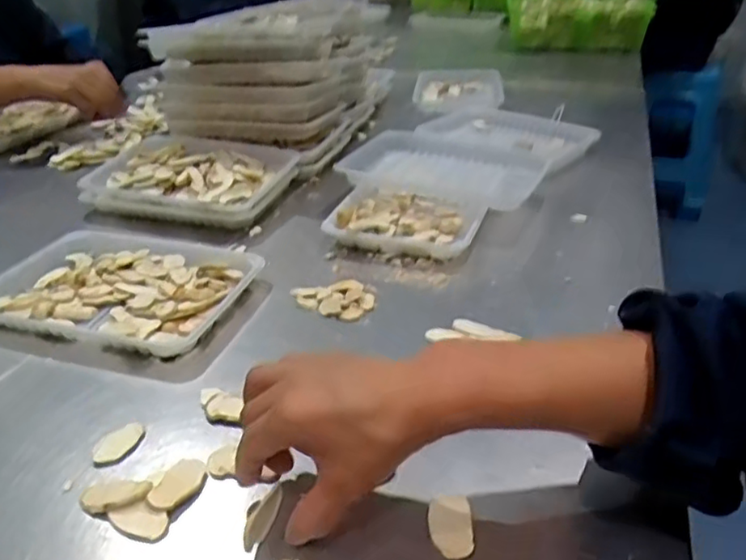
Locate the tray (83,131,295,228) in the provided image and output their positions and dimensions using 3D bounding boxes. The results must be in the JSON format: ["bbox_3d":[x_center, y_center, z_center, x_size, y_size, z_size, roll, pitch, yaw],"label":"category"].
[{"bbox_3d":[-0.234,-0.137,0.796,0.247,0.042,0.182,7,32,13],"label":"tray"}]

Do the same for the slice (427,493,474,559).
[{"bbox_3d":[0.045,0.143,0.364,0.024,0.006,0.043,0,32,2],"label":"slice"}]

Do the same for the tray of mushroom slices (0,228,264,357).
[{"bbox_3d":[-0.242,-0.004,0.602,0.235,0.023,0.183,7,32,13],"label":"tray of mushroom slices"}]

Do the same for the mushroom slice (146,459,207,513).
[{"bbox_3d":[-0.125,0.130,0.396,0.027,0.004,0.043,12,34,20],"label":"mushroom slice"}]

